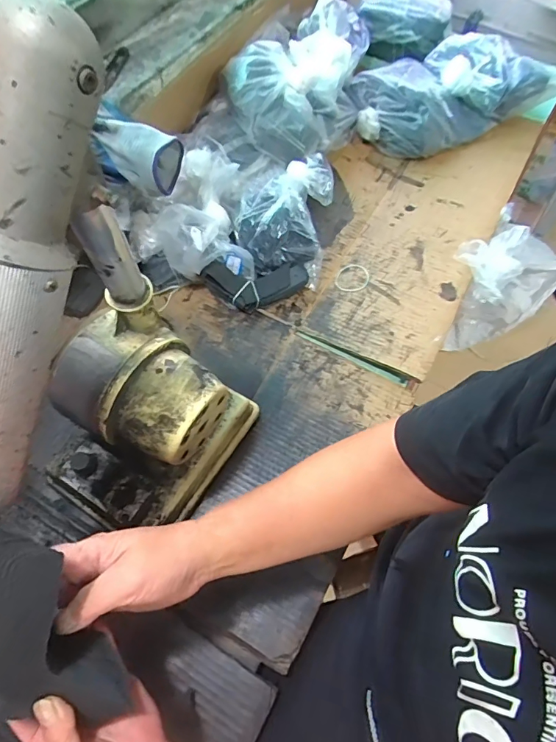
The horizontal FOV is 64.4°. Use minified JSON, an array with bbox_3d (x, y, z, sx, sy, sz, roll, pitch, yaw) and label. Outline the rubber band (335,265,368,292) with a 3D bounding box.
[{"bbox_3d":[0.119,-0.148,0.706,0.052,0.004,0.055,-4,59,6],"label":"rubber band"}]

